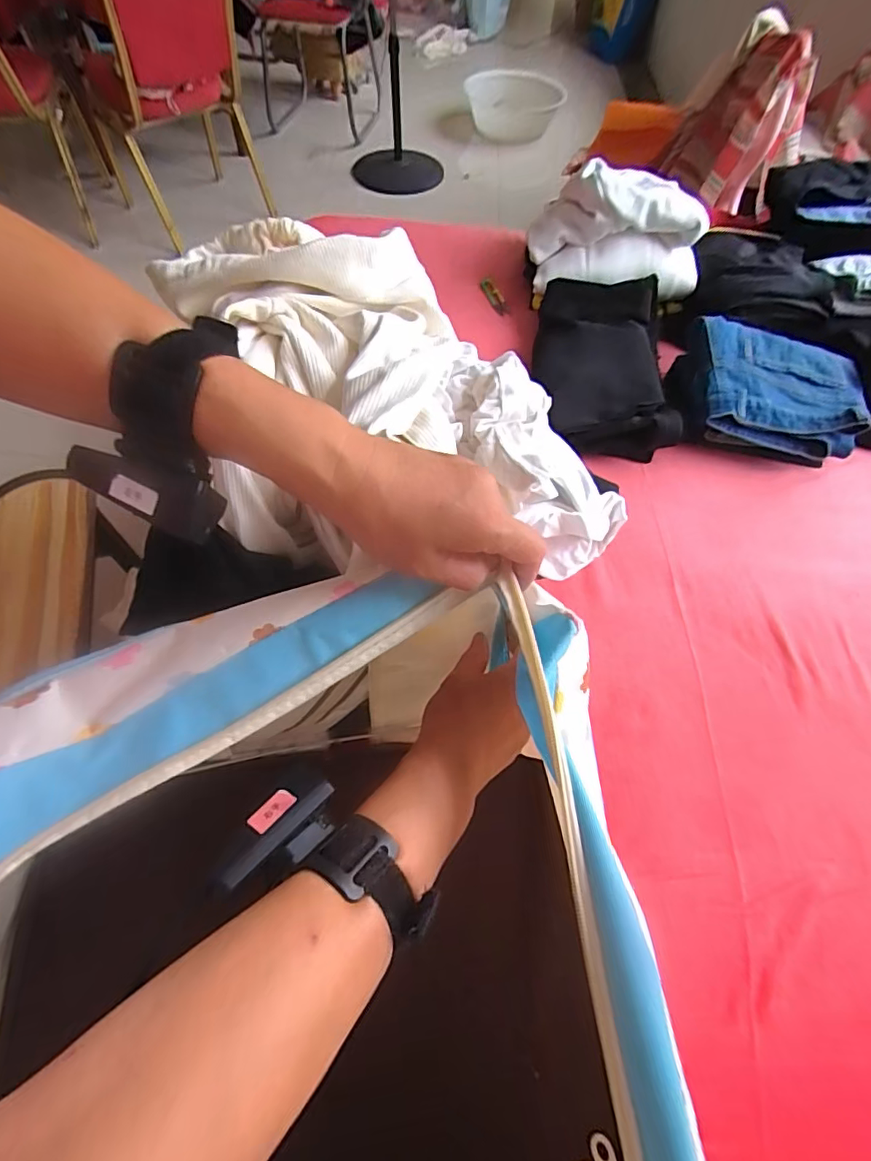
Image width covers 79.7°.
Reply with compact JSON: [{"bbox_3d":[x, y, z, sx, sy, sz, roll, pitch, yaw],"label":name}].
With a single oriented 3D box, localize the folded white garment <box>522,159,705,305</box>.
[{"bbox_3d":[0.308,-0.582,0.875,0.285,0.148,0.123,18,60,8],"label":"folded white garment"}]

